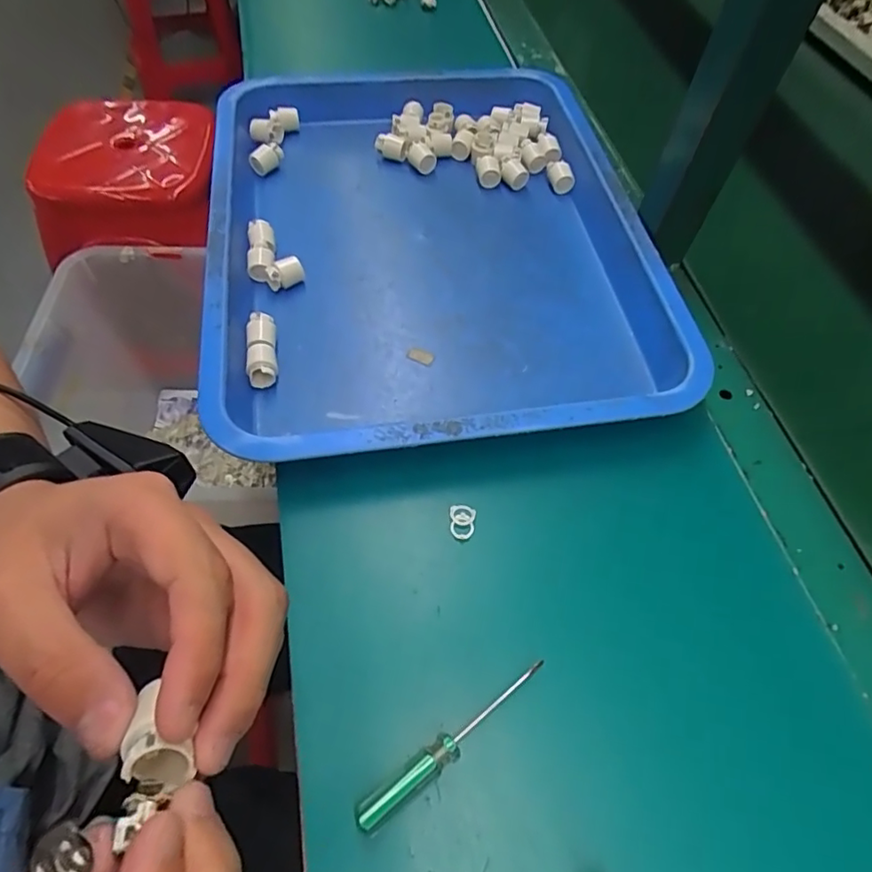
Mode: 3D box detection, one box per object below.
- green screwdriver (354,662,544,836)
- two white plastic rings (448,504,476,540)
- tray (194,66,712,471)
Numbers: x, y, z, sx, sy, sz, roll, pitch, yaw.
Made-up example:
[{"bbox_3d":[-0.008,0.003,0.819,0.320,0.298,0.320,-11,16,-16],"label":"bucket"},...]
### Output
[{"bbox_3d":[0.010,0.156,0.294,0.117,0.014,0.014,-32,65,-20],"label":"green screwdriver"},{"bbox_3d":[0.016,0.054,0.365,0.017,0.007,0.021,7,58,2],"label":"two white plastic rings"},{"bbox_3d":[-0.007,-0.177,0.488,0.339,0.048,0.438,-6,59,-6],"label":"tray"}]

